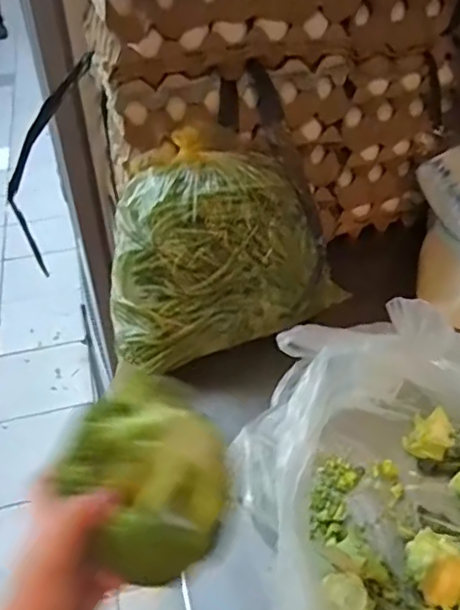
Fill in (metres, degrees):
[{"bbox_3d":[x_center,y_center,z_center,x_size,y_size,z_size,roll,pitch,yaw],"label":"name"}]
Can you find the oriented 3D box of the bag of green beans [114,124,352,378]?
[{"bbox_3d":[-0.018,-0.073,0.698,0.253,0.183,0.187,-12,40,-13],"label":"bag of green beans"}]

